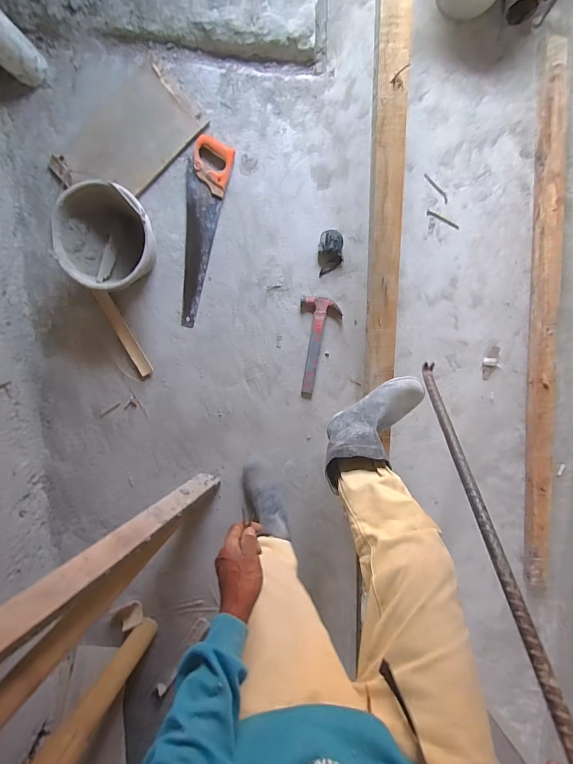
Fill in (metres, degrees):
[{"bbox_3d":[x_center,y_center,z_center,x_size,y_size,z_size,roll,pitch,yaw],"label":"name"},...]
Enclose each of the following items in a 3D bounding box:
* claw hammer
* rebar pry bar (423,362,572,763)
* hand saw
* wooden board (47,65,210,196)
[{"bbox_3d":[0.092,-0.096,1.060,0.114,0.029,0.293,3,99,-2],"label":"claw hammer"},{"bbox_3d":[0.315,0.196,0.600,0.020,0.611,0.024,1,136,-2],"label":"rebar pry bar"},{"bbox_3d":[-0.249,-0.405,1.007,0.110,0.026,0.489,13,99,-3],"label":"hand saw"},{"bbox_3d":[-0.421,-0.637,0.966,0.379,0.023,0.218,-43,98,5],"label":"wooden board"}]

